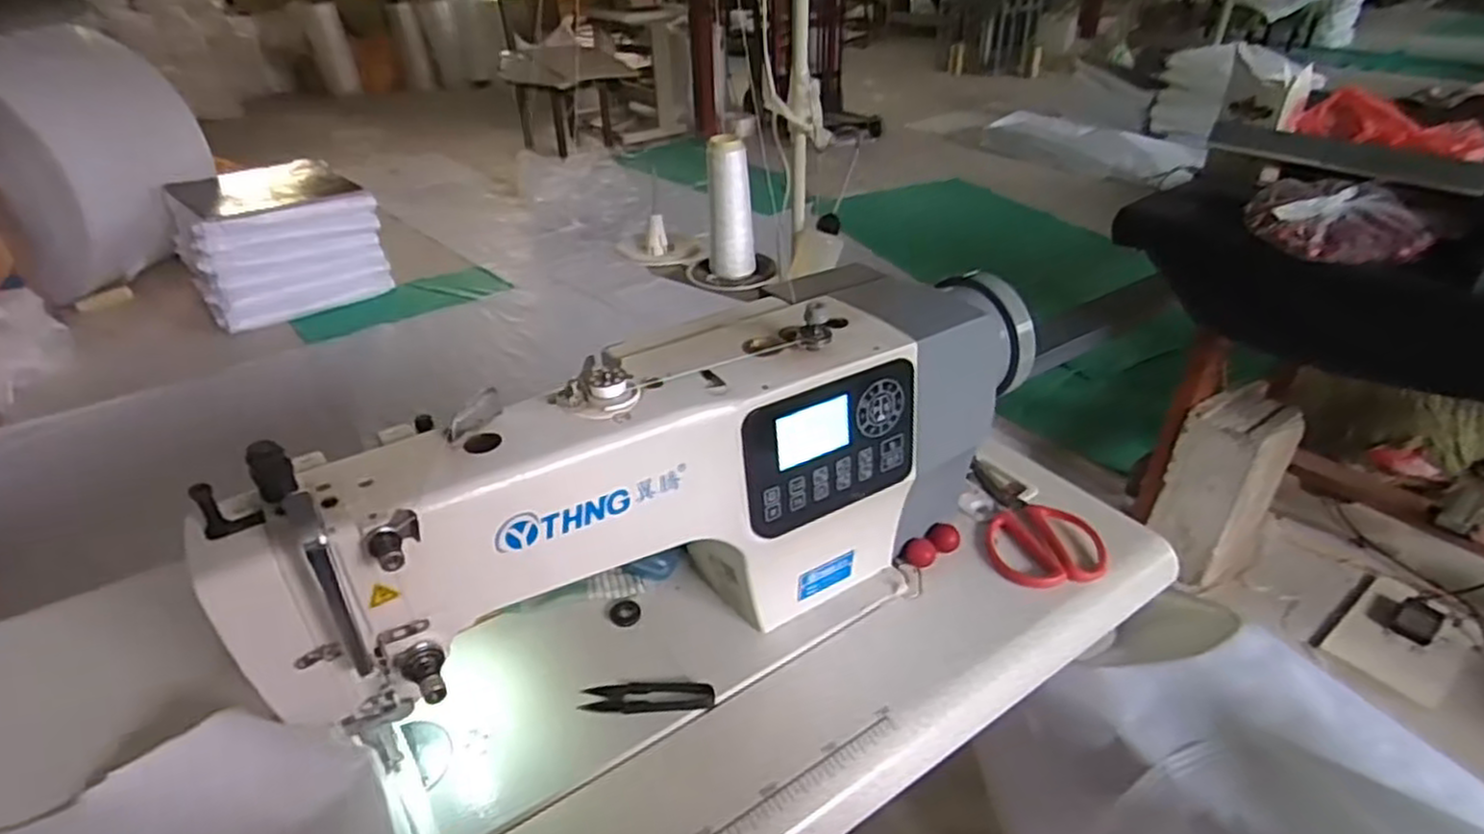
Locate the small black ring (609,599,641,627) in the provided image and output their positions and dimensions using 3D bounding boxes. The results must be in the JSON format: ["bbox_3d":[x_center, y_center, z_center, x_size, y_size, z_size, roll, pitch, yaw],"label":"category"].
[{"bbox_3d":[-0.097,0.163,0.630,0.025,0.006,0.027,-1,34,0],"label":"small black ring"}]

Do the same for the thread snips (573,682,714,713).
[{"bbox_3d":[-0.069,0.207,0.560,0.096,0.006,0.024,-1,34,0],"label":"thread snips"}]

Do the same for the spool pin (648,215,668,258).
[{"bbox_3d":[-0.117,-0.249,1.033,0.028,0.055,0.025,-5,34,-6],"label":"spool pin"}]

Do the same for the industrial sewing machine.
[{"bbox_3d":[-0.026,0.046,0.568,0.597,0.218,0.141,-21,39,-27],"label":"industrial sewing machine"}]

